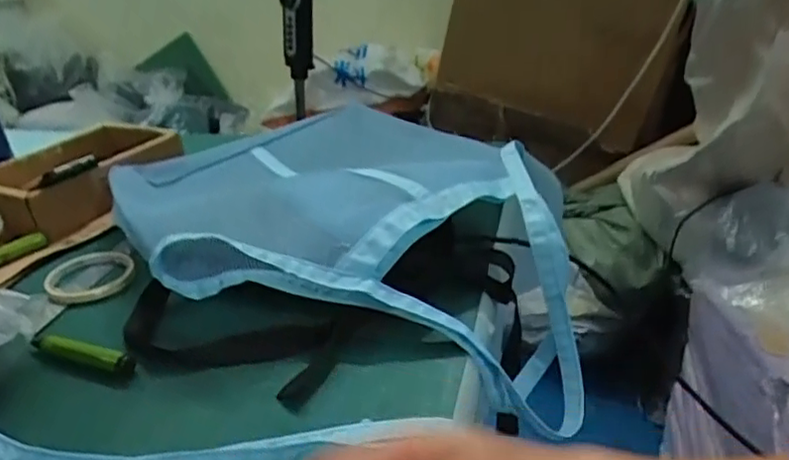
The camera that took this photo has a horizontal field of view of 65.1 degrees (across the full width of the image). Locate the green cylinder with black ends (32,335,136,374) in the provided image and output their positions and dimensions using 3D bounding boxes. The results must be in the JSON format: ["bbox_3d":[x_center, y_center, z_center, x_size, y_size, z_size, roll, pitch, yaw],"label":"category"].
[{"bbox_3d":[-0.281,0.110,0.554,0.103,0.020,0.018,6,30,16],"label":"green cylinder with black ends"}]

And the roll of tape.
[{"bbox_3d":[-0.329,0.052,0.672,0.082,0.022,0.093,-9,29,-10],"label":"roll of tape"}]

